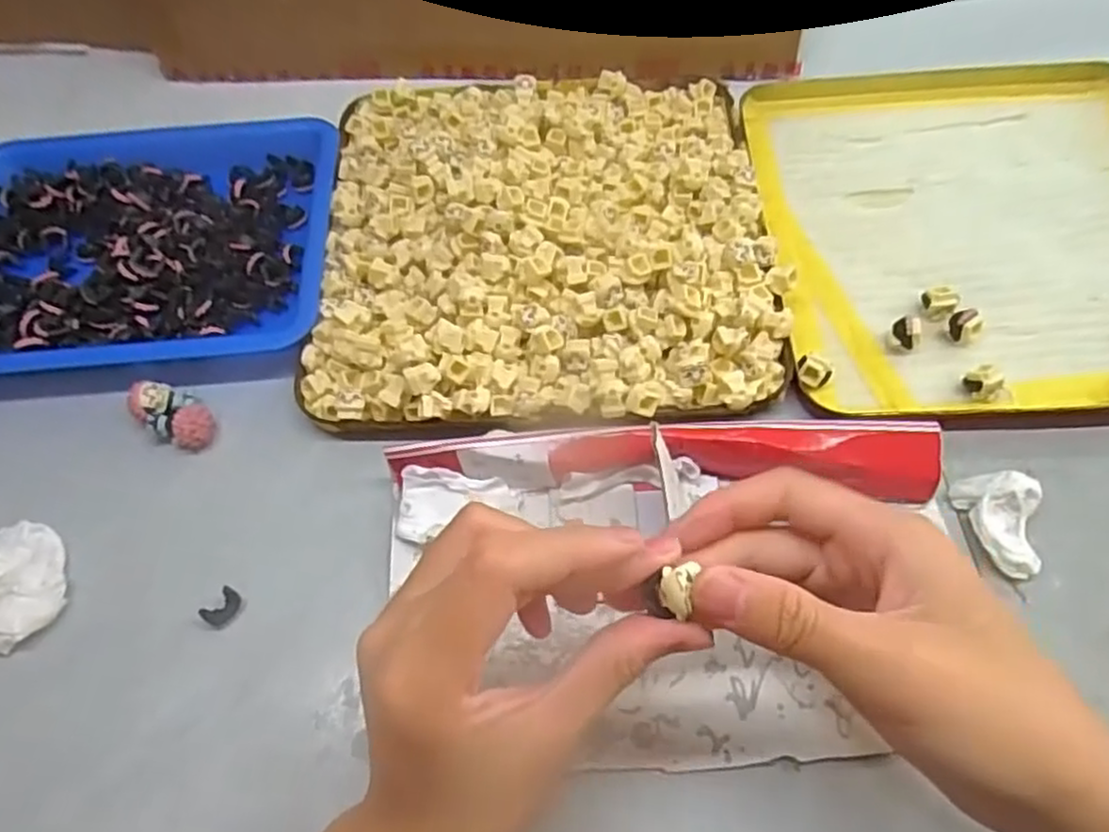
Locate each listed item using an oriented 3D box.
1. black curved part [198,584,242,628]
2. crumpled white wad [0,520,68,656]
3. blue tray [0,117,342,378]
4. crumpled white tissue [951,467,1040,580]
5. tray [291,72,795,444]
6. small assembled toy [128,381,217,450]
[{"bbox_3d":[-0.139,0.081,0.305,0.010,0.006,0.015,37,68,20],"label":"black curved part"},{"bbox_3d":[-0.229,0.072,0.311,0.034,0.015,0.050,-25,63,-11],"label":"crumpled white wad"},{"bbox_3d":[-0.229,-0.096,0.401,0.210,0.025,0.165,-6,61,-1],"label":"blue tray"},{"bbox_3d":[0.188,0.044,0.305,0.025,0.023,0.043,-5,61,0],"label":"crumpled white tissue"},{"bbox_3d":[-0.006,-0.103,0.391,0.231,0.034,0.236,-3,61,1],"label":"tray"},{"bbox_3d":[-0.182,0.000,0.349,0.039,0.020,0.024,34,68,20],"label":"small assembled toy"}]

